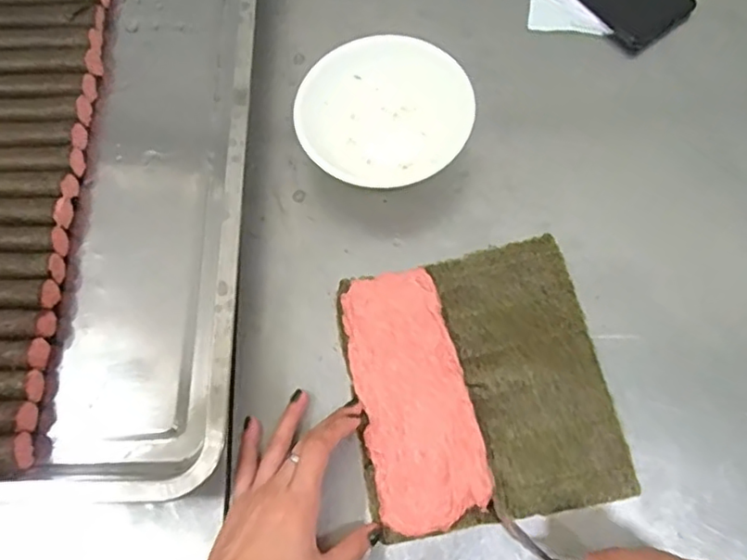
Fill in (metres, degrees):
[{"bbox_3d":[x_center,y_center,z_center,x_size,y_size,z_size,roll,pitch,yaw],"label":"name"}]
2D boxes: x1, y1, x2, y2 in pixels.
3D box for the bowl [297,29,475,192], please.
[{"bbox_3d":[0.010,-0.140,0.542,0.145,0.043,0.134,-1,70,2],"label":"bowl"}]

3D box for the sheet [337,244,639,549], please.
[{"bbox_3d":[0.076,0.074,0.471,0.181,0.013,0.196,-10,70,-2],"label":"sheet"}]

